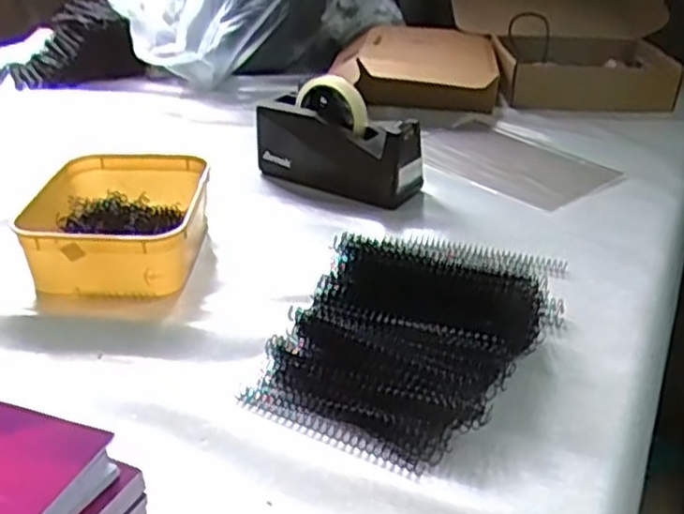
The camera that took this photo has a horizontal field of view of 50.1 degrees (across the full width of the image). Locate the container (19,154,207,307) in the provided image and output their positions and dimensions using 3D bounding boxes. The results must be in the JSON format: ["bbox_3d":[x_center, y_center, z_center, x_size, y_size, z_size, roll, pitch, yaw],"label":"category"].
[{"bbox_3d":[-0.225,-0.036,0.740,0.166,0.063,0.208,-1,28,-5],"label":"container"}]

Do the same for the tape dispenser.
[{"bbox_3d":[-0.006,-0.144,0.892,0.205,0.119,0.057,16,32,25],"label":"tape dispenser"}]

